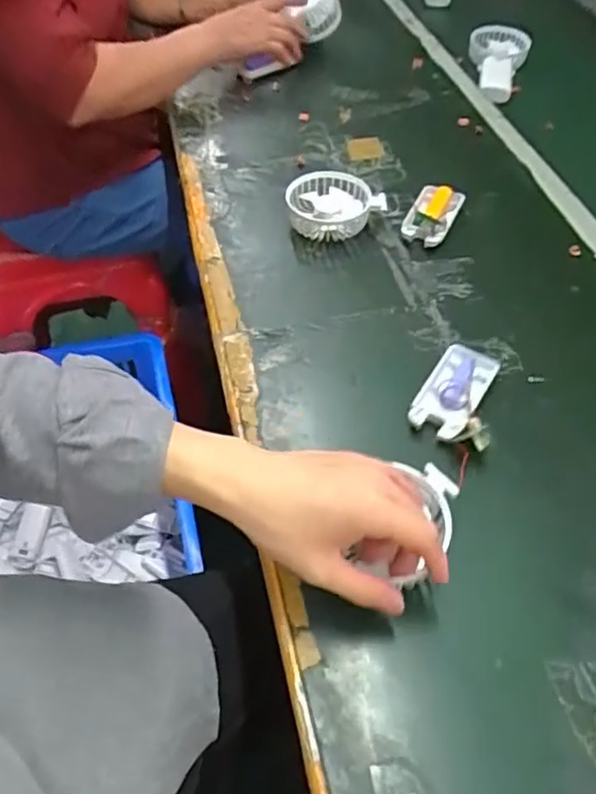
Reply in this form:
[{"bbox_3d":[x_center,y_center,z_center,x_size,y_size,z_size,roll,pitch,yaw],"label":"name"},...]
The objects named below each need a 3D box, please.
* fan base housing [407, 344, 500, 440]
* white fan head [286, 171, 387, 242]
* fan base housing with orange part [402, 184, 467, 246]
[{"bbox_3d":[0.134,-0.007,0.538,0.045,0.016,0.100,25,56,20],"label":"fan base housing"},{"bbox_3d":[0.042,-0.207,0.691,0.105,0.036,0.080,7,52,7],"label":"white fan head"},{"bbox_3d":[0.145,-0.195,0.675,0.044,0.023,0.079,22,55,18],"label":"fan base housing with orange part"}]

